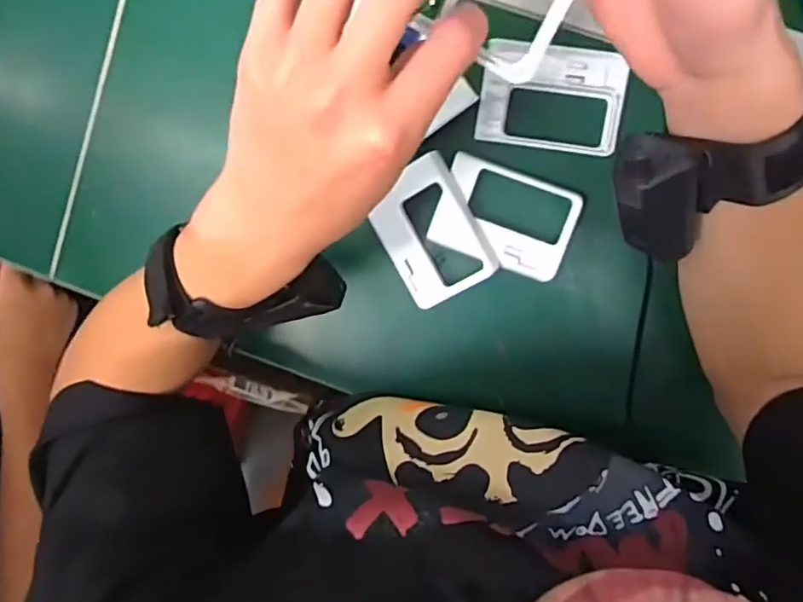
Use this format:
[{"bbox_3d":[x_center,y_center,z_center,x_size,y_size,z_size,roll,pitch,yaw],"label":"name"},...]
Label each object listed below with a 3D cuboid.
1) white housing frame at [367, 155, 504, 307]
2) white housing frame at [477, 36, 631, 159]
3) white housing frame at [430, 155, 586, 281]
[{"bbox_3d":[0.020,-0.046,0.420,0.065,0.017,0.092,-29,92,8],"label":"white housing frame"},{"bbox_3d":[0.102,-0.138,0.413,0.097,0.011,0.069,9,96,5],"label":"white housing frame"},{"bbox_3d":[0.072,-0.057,0.417,0.093,0.011,0.066,21,97,4],"label":"white housing frame"}]

